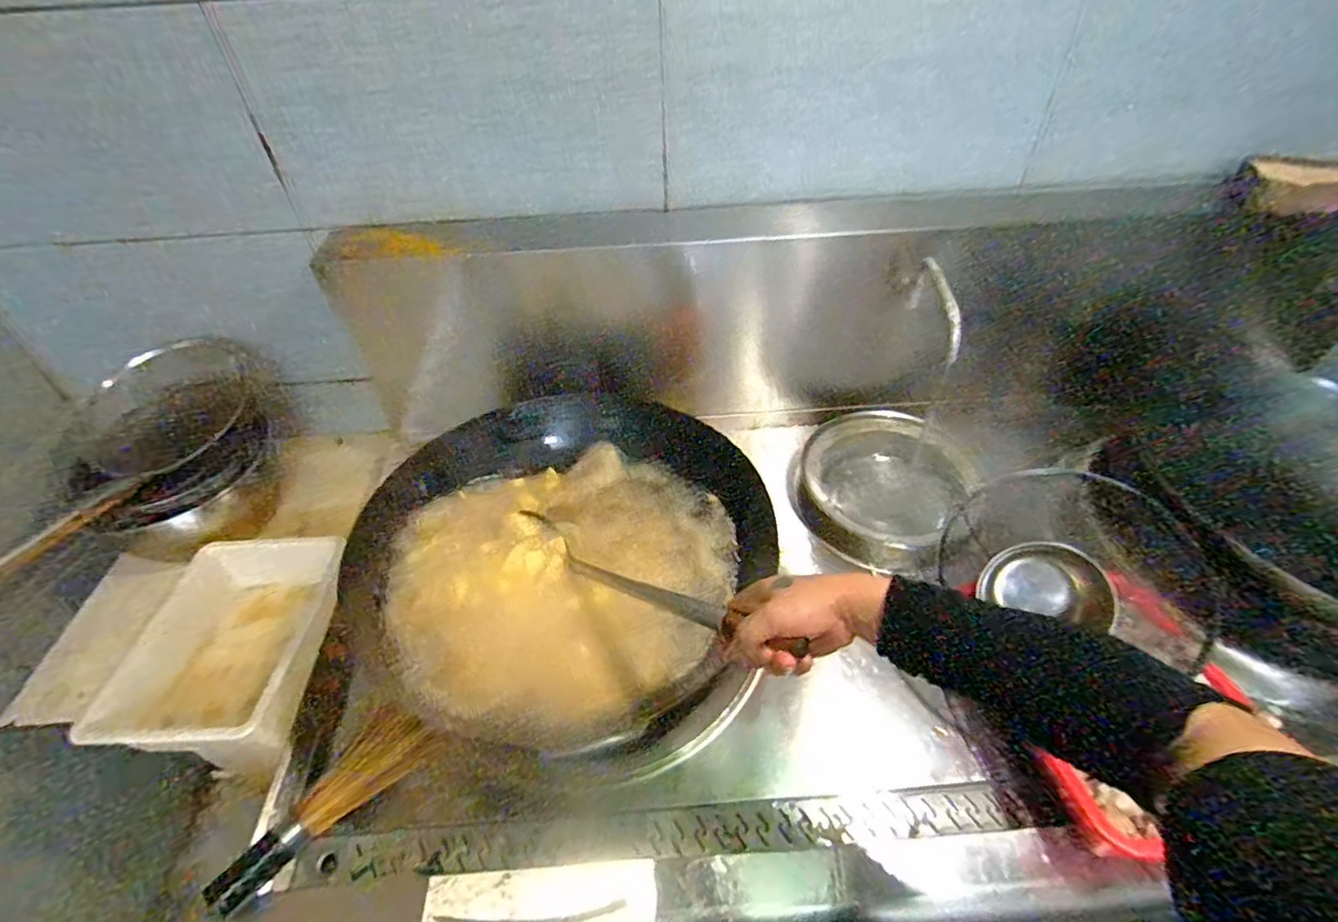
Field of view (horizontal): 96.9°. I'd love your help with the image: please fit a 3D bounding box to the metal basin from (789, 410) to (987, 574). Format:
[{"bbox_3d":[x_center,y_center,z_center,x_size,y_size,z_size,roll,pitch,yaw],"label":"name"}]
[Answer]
[{"bbox_3d":[0.356,0.028,1.028,0.290,0.107,0.269,-1,45,1],"label":"metal basin"}]

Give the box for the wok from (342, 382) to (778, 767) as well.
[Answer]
[{"bbox_3d":[-0.133,0.113,0.798,0.521,0.125,0.470,-28,50,-24],"label":"wok"}]

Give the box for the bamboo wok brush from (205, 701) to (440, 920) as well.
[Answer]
[{"bbox_3d":[-0.411,0.409,0.713,0.080,0.057,0.243,32,54,30],"label":"bamboo wok brush"}]

